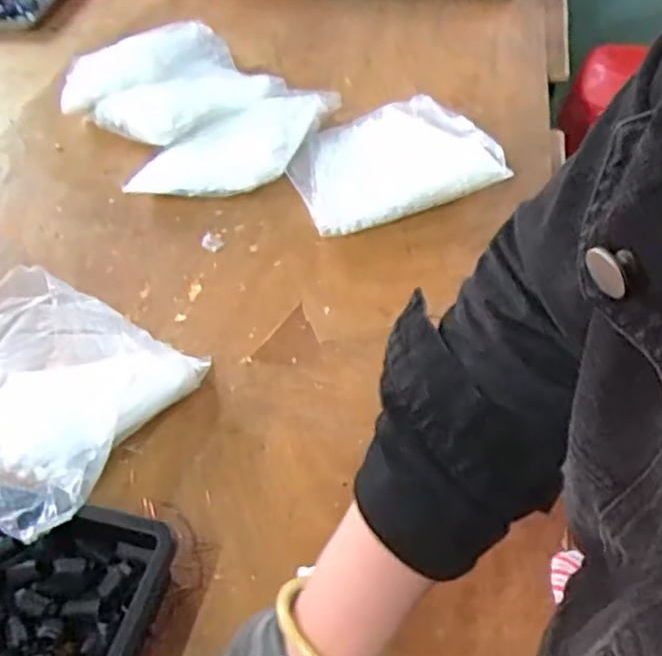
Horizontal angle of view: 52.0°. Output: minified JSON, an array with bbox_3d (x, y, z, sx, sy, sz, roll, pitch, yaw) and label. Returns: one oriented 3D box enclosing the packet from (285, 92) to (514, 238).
[{"bbox_3d":[0.068,-0.200,0.807,0.227,0.038,0.187,-15,51,-8],"label":"packet"}]

